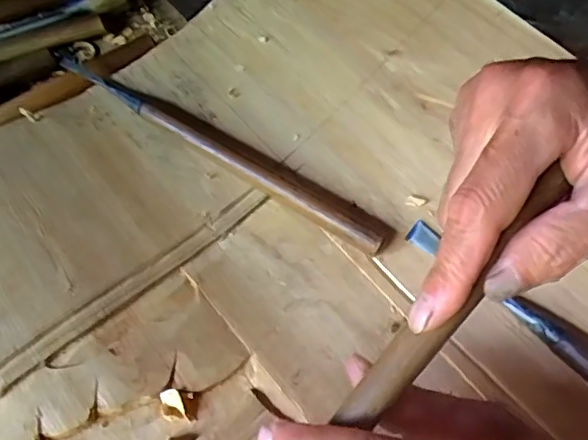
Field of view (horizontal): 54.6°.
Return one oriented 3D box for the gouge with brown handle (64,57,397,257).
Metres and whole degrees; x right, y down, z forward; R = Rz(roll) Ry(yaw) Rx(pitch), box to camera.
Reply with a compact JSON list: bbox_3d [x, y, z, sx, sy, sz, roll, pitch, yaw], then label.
[{"bbox_3d":[-0.052,-0.049,0.351,0.246,0.017,0.024,28,64,19],"label":"gouge with brown handle"}]

